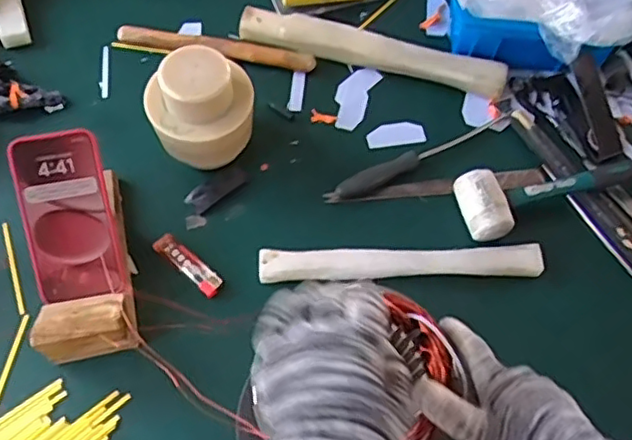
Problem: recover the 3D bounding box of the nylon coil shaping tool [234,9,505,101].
[{"bbox_3d":[0.068,-0.205,0.765,0.328,0.036,0.033,16,64,5],"label":"nylon coil shaping tool"}]

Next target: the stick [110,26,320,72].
[{"bbox_3d":[-0.125,-0.212,0.774,0.246,0.025,0.024,10,64,3],"label":"stick"}]

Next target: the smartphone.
[{"bbox_3d":[-0.242,-0.003,0.606,0.086,0.008,0.160,-11,98,-9],"label":"smartphone"}]

